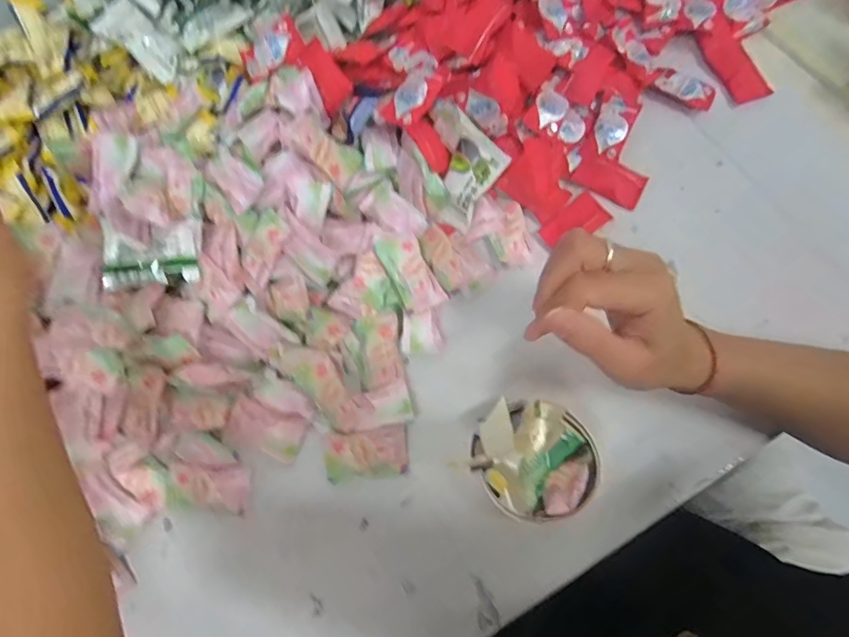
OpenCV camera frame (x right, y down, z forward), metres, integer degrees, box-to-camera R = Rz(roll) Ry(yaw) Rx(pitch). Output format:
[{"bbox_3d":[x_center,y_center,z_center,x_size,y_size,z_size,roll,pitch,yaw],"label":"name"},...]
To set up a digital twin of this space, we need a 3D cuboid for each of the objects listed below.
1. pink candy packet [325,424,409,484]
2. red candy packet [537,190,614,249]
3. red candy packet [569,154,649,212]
[{"bbox_3d":[-0.045,0.105,0.373,0.064,0.010,0.037,-7,72,5],"label":"pink candy packet"},{"bbox_3d":[0.129,-0.081,0.409,0.057,0.010,0.032,-41,72,-6],"label":"red candy packet"},{"bbox_3d":[0.161,-0.120,0.418,0.058,0.010,0.033,26,78,14],"label":"red candy packet"}]

